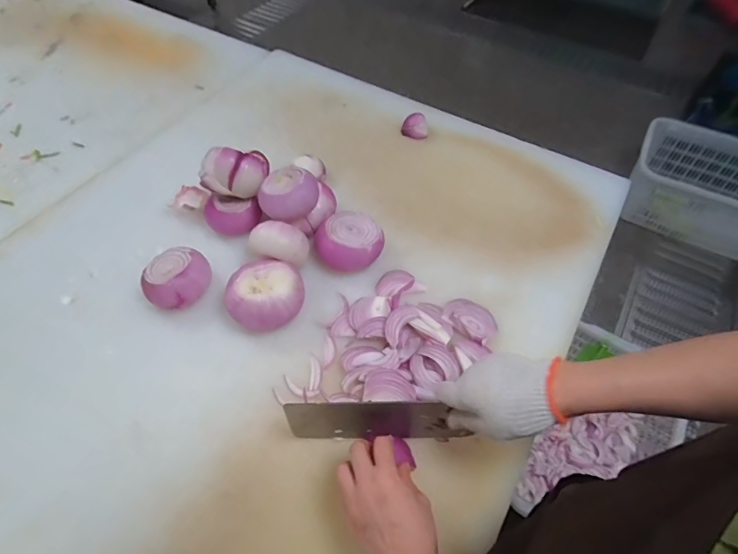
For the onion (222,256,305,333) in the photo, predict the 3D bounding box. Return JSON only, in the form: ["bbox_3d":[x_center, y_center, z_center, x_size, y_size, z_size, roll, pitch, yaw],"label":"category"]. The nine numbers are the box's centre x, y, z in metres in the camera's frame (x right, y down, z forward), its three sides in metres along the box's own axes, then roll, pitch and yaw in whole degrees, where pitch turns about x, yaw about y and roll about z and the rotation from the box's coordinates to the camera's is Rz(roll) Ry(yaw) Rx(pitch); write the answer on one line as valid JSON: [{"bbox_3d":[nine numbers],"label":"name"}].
[{"bbox_3d":[-0.135,0.028,0.577,0.091,0.059,0.097,1,56,-1],"label":"onion"}]

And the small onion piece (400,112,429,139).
[{"bbox_3d":[0.087,-0.287,0.815,0.049,0.034,0.038,7,56,3],"label":"small onion piece"}]

